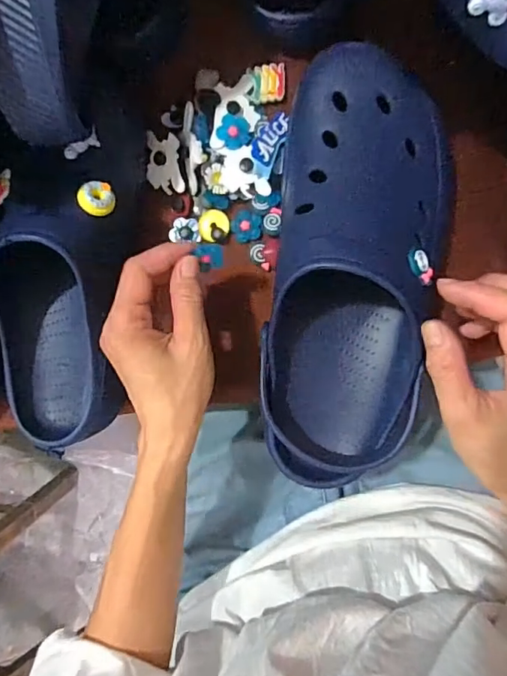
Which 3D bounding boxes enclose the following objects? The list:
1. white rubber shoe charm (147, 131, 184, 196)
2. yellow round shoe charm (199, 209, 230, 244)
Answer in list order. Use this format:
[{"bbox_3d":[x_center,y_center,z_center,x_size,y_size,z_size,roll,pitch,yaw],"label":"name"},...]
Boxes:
[{"bbox_3d":[-0.069,-0.135,0.393,0.033,0.008,0.045,8,108,32],"label":"white rubber shoe charm"},{"bbox_3d":[-0.031,-0.087,0.398,0.022,0.005,0.026,19,96,4],"label":"yellow round shoe charm"}]

